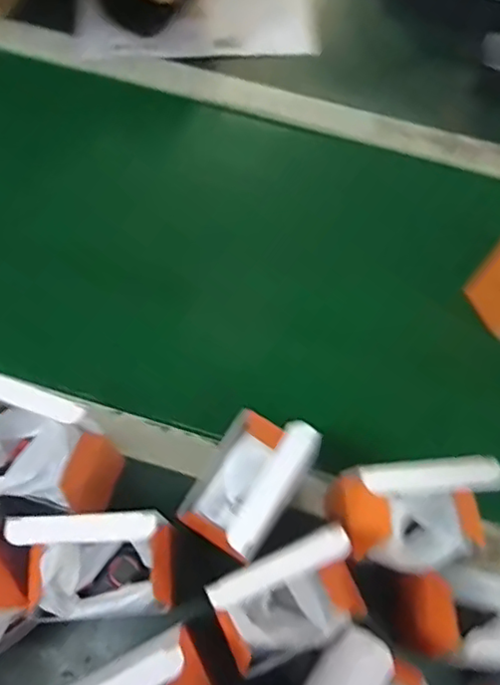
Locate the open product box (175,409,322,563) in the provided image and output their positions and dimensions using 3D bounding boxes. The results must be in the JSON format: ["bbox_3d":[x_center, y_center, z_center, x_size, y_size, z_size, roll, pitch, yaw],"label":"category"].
[{"bbox_3d":[0.000,0.098,0.434,0.069,0.083,0.102,31,70,11],"label":"open product box"}]

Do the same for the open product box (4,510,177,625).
[{"bbox_3d":[-0.100,0.154,0.411,0.112,0.095,0.064,-4,67,-3],"label":"open product box"}]

